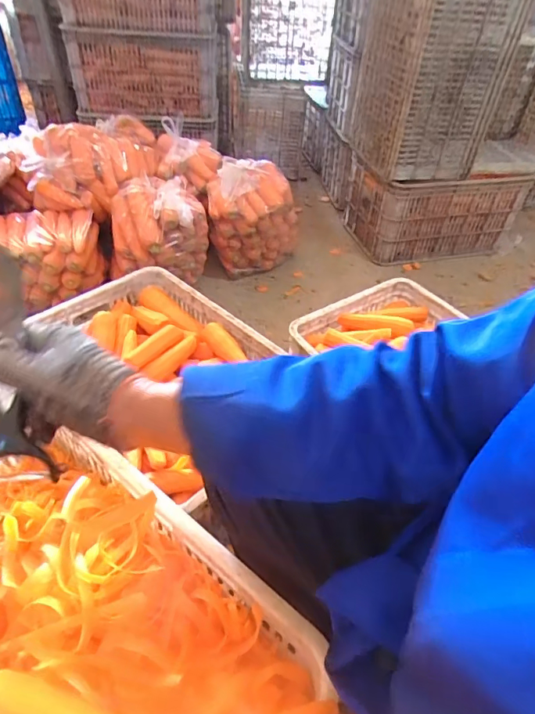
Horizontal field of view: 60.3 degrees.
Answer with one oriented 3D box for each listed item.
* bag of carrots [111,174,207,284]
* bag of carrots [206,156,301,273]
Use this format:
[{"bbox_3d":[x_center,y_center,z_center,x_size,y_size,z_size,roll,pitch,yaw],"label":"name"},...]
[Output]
[{"bbox_3d":[-0.299,-0.347,1.296,0.257,0.245,0.218,-1,45,-6],"label":"bag of carrots"},{"bbox_3d":[-0.042,-0.416,1.414,0.272,0.303,0.211,-1,45,-6],"label":"bag of carrots"}]

